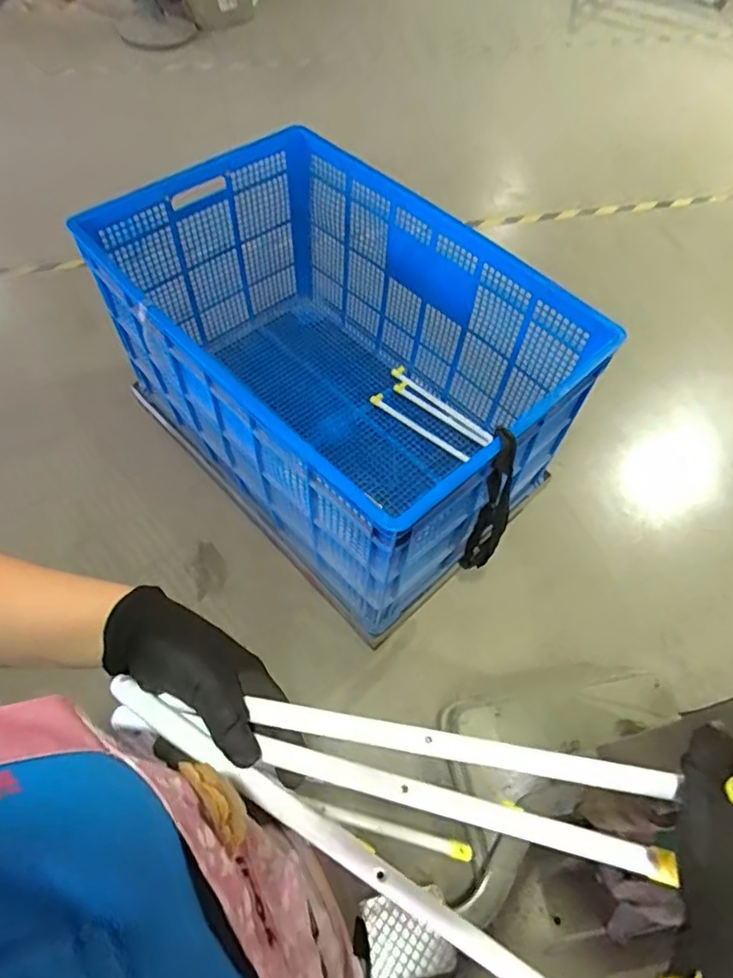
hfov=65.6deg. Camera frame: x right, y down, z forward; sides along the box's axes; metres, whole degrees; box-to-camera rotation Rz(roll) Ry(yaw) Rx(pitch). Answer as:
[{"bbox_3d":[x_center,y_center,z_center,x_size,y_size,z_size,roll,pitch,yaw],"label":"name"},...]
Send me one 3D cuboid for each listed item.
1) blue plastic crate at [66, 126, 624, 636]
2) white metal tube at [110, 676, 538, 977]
[{"bbox_3d":[-0.073,-0.293,1.422,1.076,0.643,0.753,38,64,18],"label":"blue plastic crate"},{"bbox_3d":[-0.007,0.252,0.384,0.404,0.018,0.022,34,62,4],"label":"white metal tube"}]

